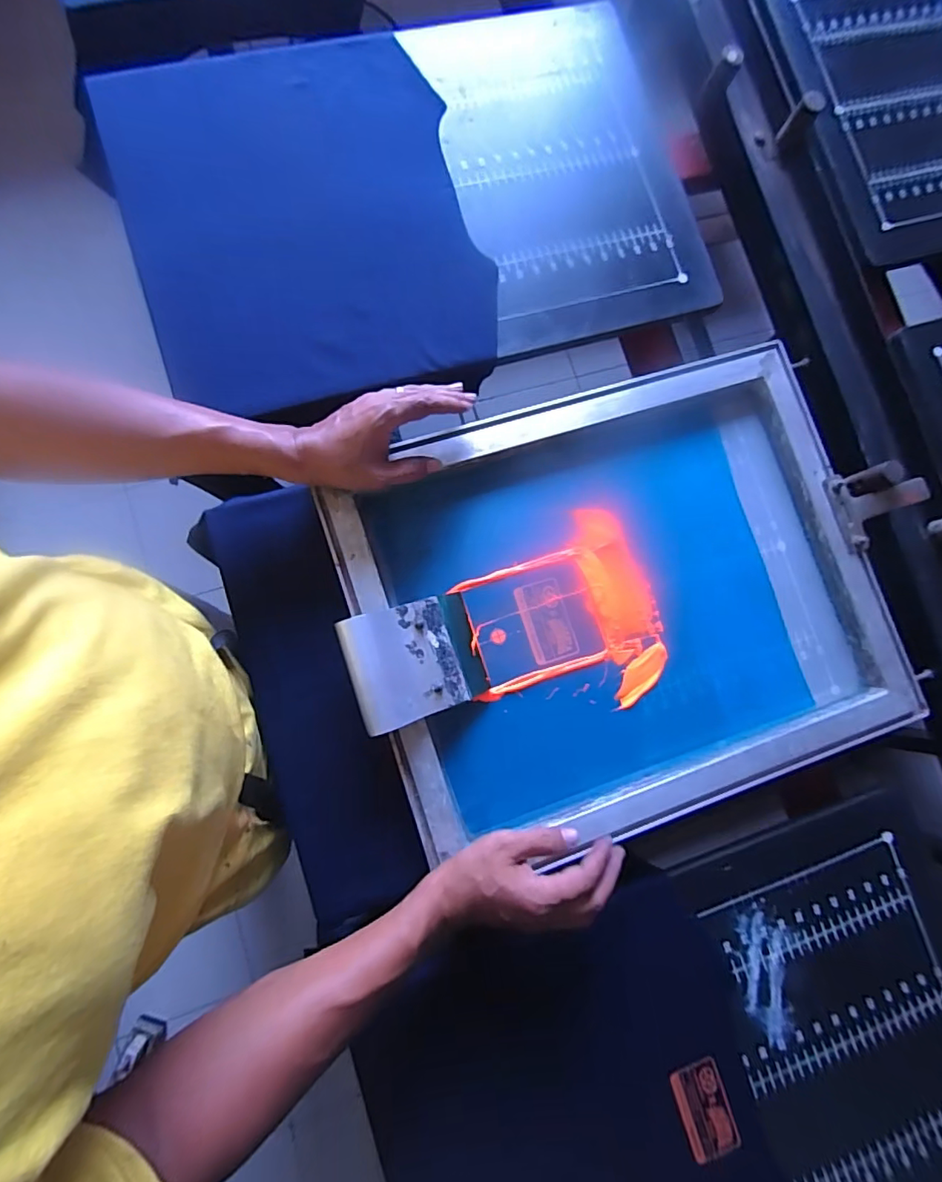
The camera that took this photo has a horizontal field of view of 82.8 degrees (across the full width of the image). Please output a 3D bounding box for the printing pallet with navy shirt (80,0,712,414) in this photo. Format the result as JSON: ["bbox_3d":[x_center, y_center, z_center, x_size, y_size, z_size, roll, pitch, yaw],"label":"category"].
[{"bbox_3d":[-0.061,-0.422,0.588,0.589,0.032,0.399,-17,85,-5],"label":"printing pallet with navy shirt"}]

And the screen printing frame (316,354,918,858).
[{"bbox_3d":[0.151,0.007,0.530,0.511,0.041,0.411,-18,87,-7],"label":"screen printing frame"}]

